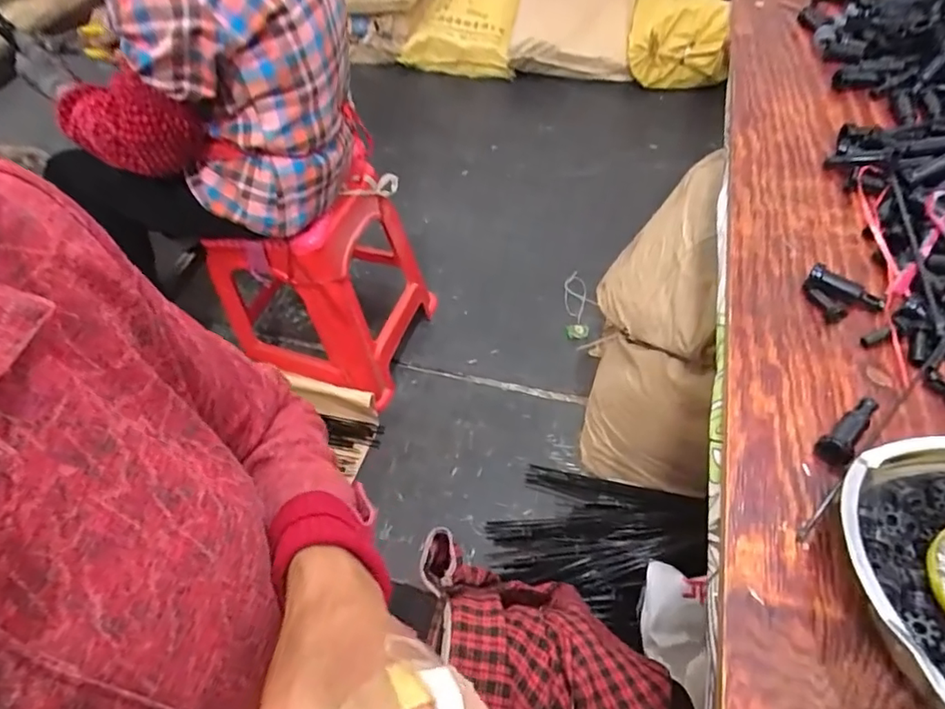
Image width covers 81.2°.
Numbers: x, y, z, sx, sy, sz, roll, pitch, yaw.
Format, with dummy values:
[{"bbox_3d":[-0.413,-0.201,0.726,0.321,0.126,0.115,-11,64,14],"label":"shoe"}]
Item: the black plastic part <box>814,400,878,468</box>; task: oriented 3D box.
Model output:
[{"bbox_3d":[0.293,0.059,0.425,0.072,0.026,0.023,-36,57,-19],"label":"black plastic part"}]

